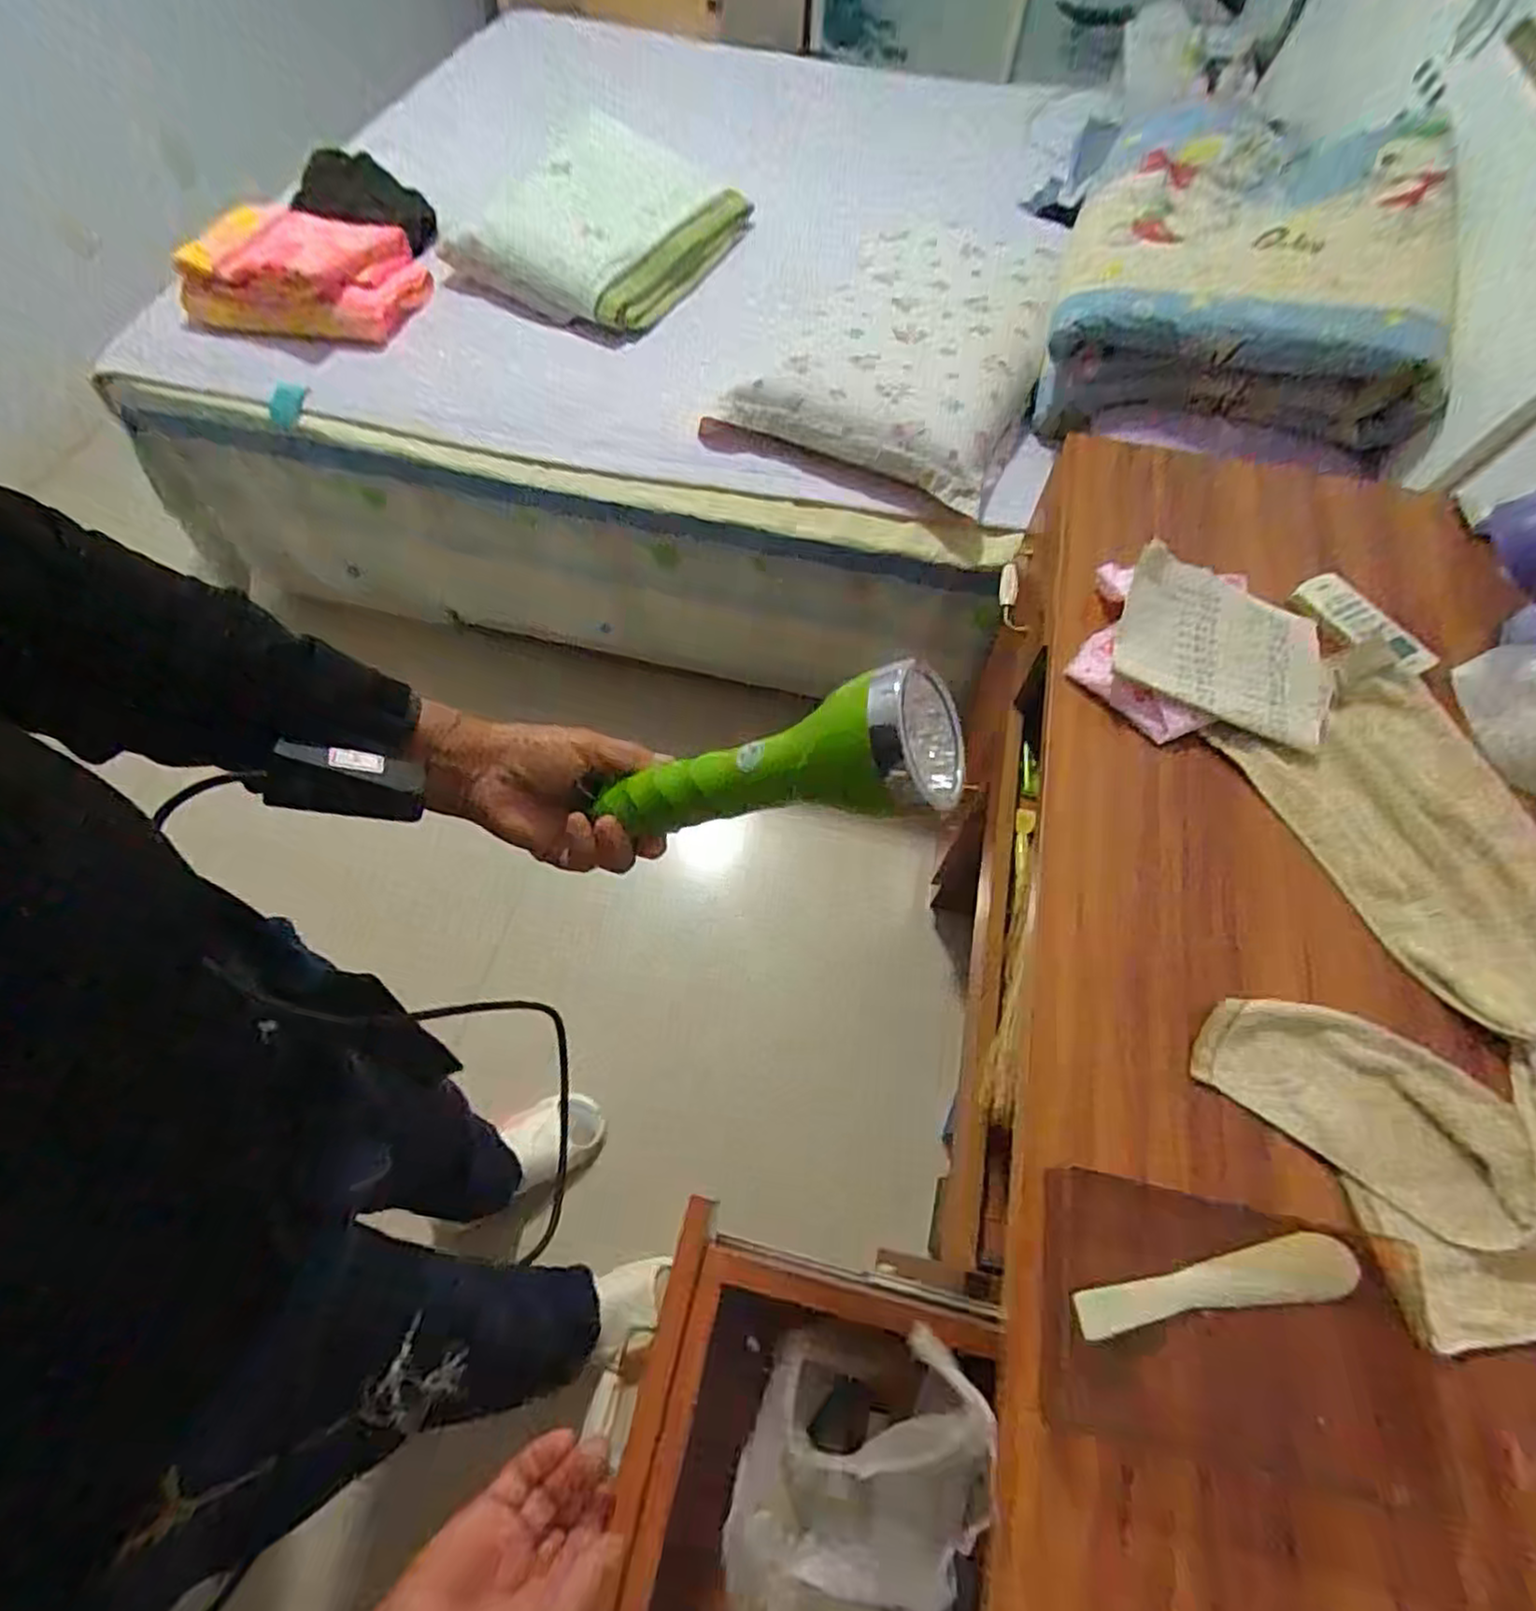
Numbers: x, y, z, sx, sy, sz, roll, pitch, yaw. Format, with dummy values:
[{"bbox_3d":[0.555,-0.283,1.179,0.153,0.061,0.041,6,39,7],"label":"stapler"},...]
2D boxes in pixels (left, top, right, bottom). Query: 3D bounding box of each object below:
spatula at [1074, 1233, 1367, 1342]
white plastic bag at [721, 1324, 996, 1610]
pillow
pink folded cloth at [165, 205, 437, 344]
[{"bbox_3d":[0.276,0.295,0.447,0.185,0.012,0.032,-5,63,-6],"label":"spatula"},{"bbox_3d":[0.051,0.431,0.435,0.130,0.113,0.211,18,63,7],"label":"white plastic bag"},{"bbox_3d":[0.234,-0.781,1.210,0.438,0.150,0.672,20,63,8],"label":"pillow"},{"bbox_3d":[-0.776,-0.906,1.226,0.362,0.091,0.267,11,63,3],"label":"pink folded cloth"}]

